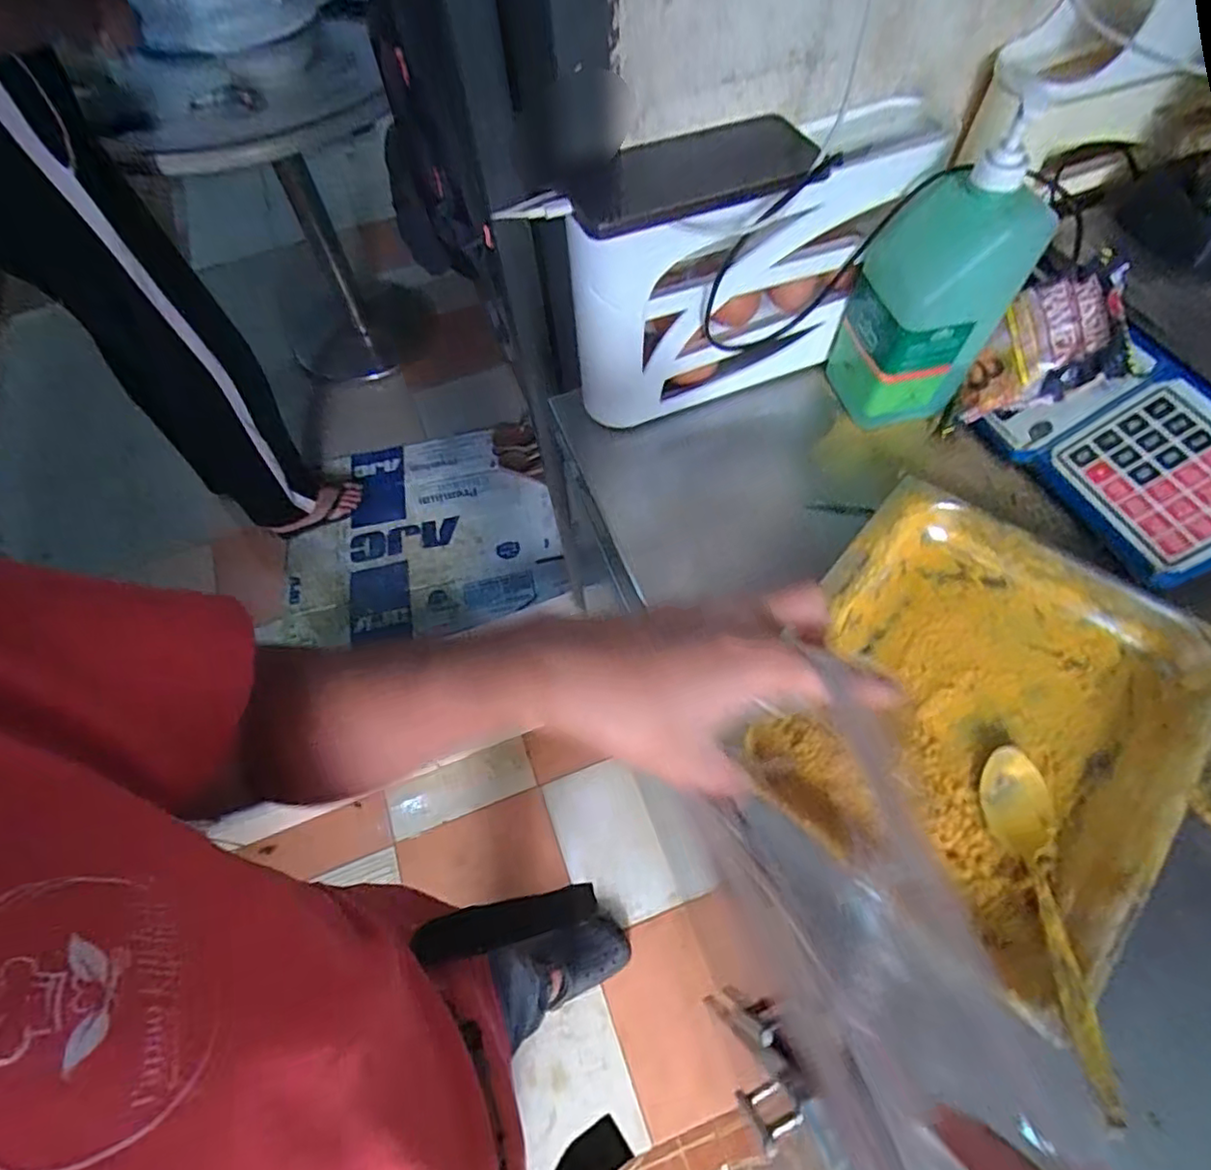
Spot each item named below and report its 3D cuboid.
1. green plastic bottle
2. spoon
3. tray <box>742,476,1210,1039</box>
[{"bbox_3d":[0.249,-0.227,0.465,0.090,0.222,0.080,-10,62,-1],"label":"green plastic bottle"},{"bbox_3d":[0.250,0.182,0.351,0.036,0.019,0.186,4,48,6],"label":"spoon"},{"bbox_3d":[0.240,0.078,0.413,0.235,0.041,0.283,36,70,20],"label":"tray"}]

